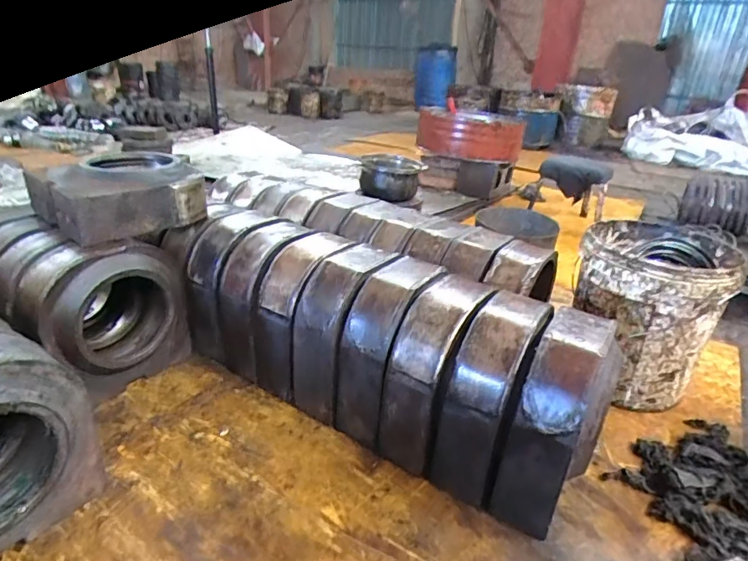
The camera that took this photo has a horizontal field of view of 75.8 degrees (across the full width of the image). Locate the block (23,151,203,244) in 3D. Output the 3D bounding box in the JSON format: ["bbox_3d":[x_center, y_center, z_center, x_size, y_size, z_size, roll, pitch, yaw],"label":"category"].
[{"bbox_3d":[-0.535,-0.188,1.025,0.253,0.113,0.263,22,30,32],"label":"block"}]

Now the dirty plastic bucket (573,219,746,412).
[{"bbox_3d":[0.620,0.073,1.121,0.291,0.347,0.333,21,30,30],"label":"dirty plastic bucket"}]

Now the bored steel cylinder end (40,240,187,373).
[{"bbox_3d":[-0.517,0.060,0.947,0.113,0.249,0.261,16,27,25],"label":"bored steel cylinder end"}]

